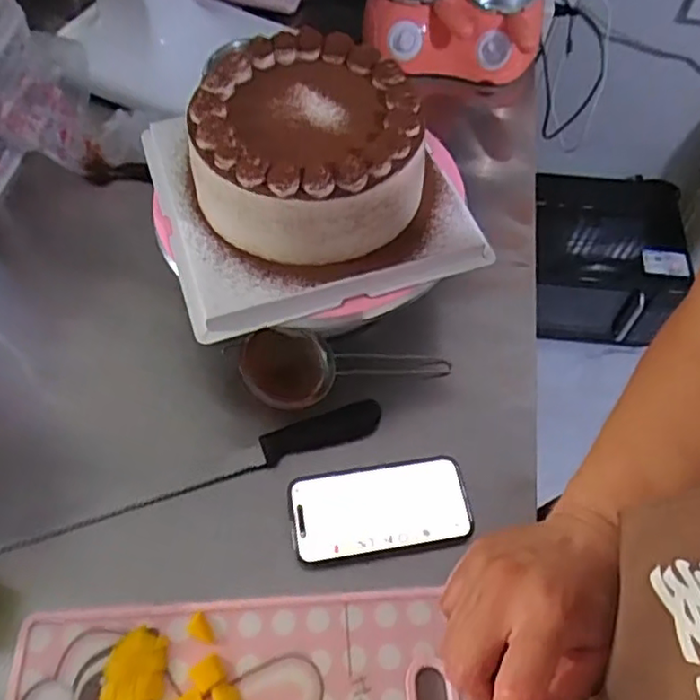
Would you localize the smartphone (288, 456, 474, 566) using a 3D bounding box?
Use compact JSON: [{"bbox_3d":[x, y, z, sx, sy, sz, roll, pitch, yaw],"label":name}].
[{"bbox_3d":[0.027,0.142,0.581,0.156,0.013,0.082,-6,59,-6],"label":"smartphone"}]

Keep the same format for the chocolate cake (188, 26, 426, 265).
[{"bbox_3d":[-0.035,-0.178,0.569,0.193,0.086,0.190,0,59,-2],"label":"chocolate cake"}]

